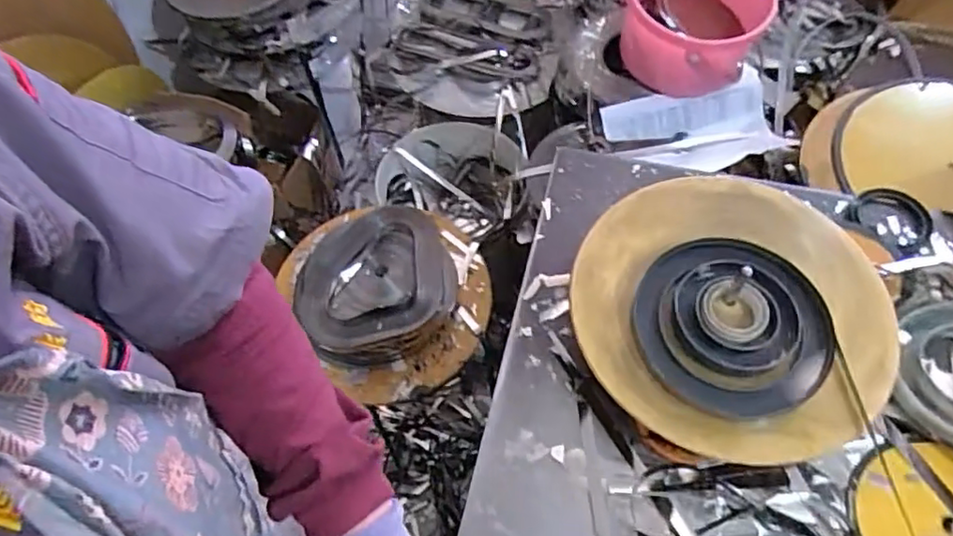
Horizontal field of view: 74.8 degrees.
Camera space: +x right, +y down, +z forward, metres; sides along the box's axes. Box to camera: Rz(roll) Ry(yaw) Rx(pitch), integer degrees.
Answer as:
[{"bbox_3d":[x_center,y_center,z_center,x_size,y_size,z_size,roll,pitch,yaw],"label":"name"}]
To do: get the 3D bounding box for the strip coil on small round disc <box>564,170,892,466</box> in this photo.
[{"bbox_3d":[0.238,0.035,0.581,0.273,0.037,0.274,-1,60,2],"label":"strip coil on small round disc"}]

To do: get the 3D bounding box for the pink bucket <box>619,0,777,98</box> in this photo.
[{"bbox_3d":[0.334,-0.379,0.973,0.201,0.150,0.212,-1,60,2],"label":"pink bucket"}]

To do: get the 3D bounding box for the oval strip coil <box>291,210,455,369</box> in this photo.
[{"bbox_3d":[-0.144,0.023,0.952,0.234,0.080,0.228,-20,61,-9],"label":"oval strip coil"}]

